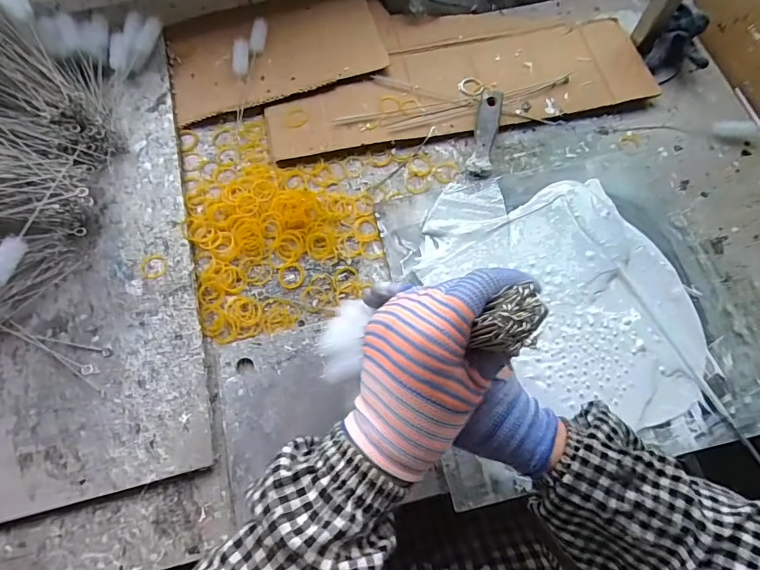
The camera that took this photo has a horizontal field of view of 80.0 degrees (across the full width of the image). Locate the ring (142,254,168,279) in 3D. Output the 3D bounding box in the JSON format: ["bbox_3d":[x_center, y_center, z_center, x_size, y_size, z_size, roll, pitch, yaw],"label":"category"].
[{"bbox_3d":[-0.254,-0.021,0.511,0.028,0.004,0.030,0,70,0],"label":"ring"}]

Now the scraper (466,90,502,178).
[{"bbox_3d":[0.131,-0.187,0.560,0.030,0.023,0.119,12,70,4],"label":"scraper"}]

